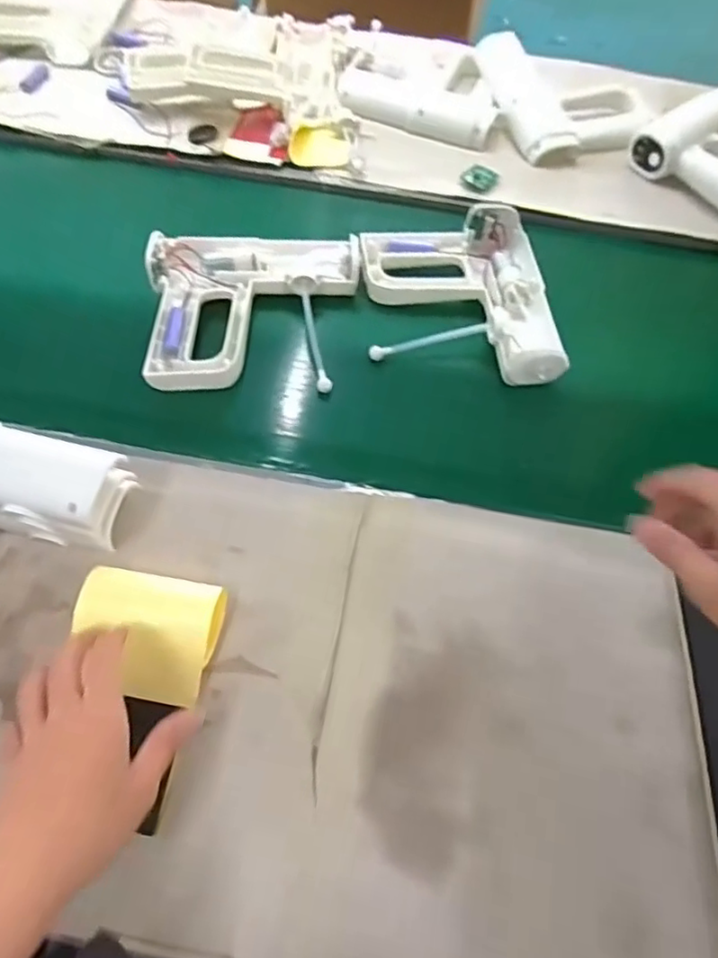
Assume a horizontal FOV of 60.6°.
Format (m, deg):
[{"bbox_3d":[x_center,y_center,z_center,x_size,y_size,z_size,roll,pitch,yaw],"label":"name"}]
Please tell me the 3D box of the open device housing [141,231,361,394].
[{"bbox_3d":[-0.103,-0.182,0.620,0.207,0.038,0.192,-3,62,-5],"label":"open device housing"}]

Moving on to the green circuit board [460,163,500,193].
[{"bbox_3d":[0.149,-0.368,0.748,0.039,0.006,0.046,27,64,11],"label":"green circuit board"}]

